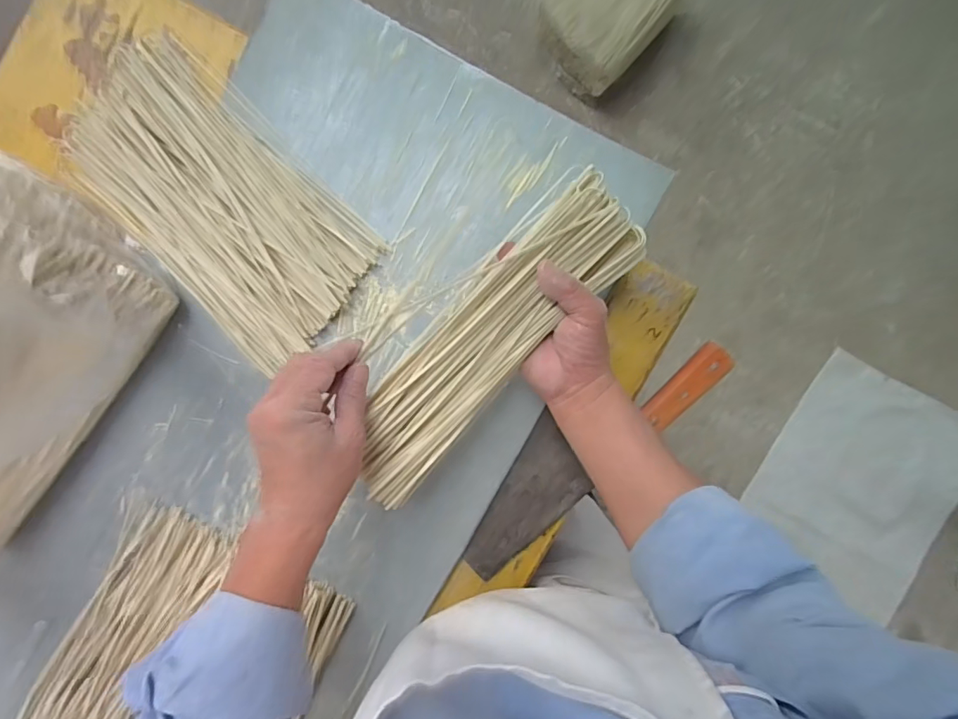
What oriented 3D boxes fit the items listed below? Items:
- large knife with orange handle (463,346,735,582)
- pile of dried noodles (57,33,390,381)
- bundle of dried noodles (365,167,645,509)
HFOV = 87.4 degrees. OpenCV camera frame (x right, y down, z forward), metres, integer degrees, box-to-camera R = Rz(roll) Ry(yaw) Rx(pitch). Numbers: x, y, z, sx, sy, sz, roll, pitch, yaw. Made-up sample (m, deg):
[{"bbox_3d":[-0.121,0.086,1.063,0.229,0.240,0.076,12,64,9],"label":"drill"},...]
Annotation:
[{"bbox_3d":[0.095,0.080,0.469,0.304,0.024,0.082,-43,91,0],"label":"large knife with orange handle"},{"bbox_3d":[-0.235,-0.140,0.458,0.279,0.036,0.163,45,90,-1],"label":"pile of dried noodles"},{"bbox_3d":[0.007,-0.013,0.376,0.074,0.029,0.275,41,94,-1],"label":"bundle of dried noodles"}]

